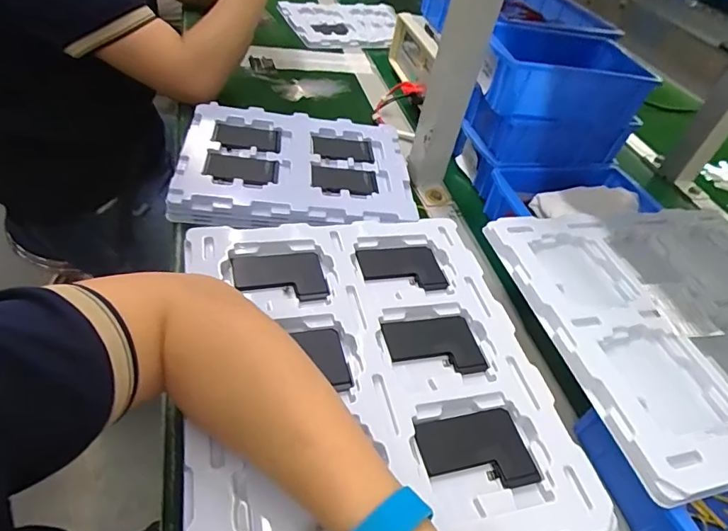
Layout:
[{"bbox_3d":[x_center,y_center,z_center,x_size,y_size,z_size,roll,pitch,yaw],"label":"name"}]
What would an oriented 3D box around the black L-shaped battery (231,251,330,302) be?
[{"bbox_3d":[-0.077,0.012,0.432,0.080,0.007,0.060,-6,47,-18],"label":"black L-shaped battery"}]

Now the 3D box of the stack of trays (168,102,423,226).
[{"bbox_3d":[-0.080,-0.126,0.590,0.278,0.032,0.227,3,45,-10],"label":"stack of trays"}]

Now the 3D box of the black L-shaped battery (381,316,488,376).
[{"bbox_3d":[0.060,0.069,0.406,0.081,0.010,0.058,-3,47,-16],"label":"black L-shaped battery"}]

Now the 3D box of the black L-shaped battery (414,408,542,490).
[{"bbox_3d":[0.082,0.136,0.343,0.081,0.011,0.056,-4,47,-16],"label":"black L-shaped battery"}]

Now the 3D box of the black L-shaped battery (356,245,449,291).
[{"bbox_3d":[0.037,0.001,0.468,0.082,0.008,0.057,-2,46,-14],"label":"black L-shaped battery"}]

